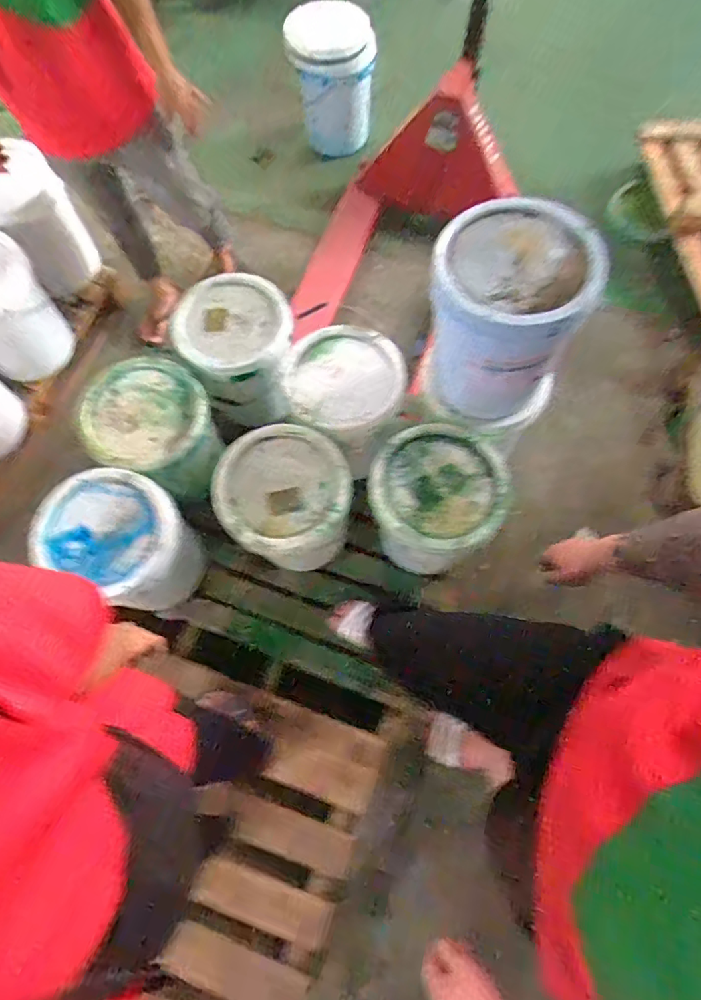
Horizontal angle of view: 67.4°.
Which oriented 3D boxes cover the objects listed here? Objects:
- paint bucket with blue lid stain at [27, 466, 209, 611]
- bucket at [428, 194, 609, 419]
[{"bbox_3d":[-0.559,0.126,1.358,0.345,0.339,0.298,10,70,5],"label":"paint bucket with blue lid stain"},{"bbox_3d":[0.319,-0.362,1.105,0.295,0.390,0.268,-4,70,0],"label":"bucket"}]

